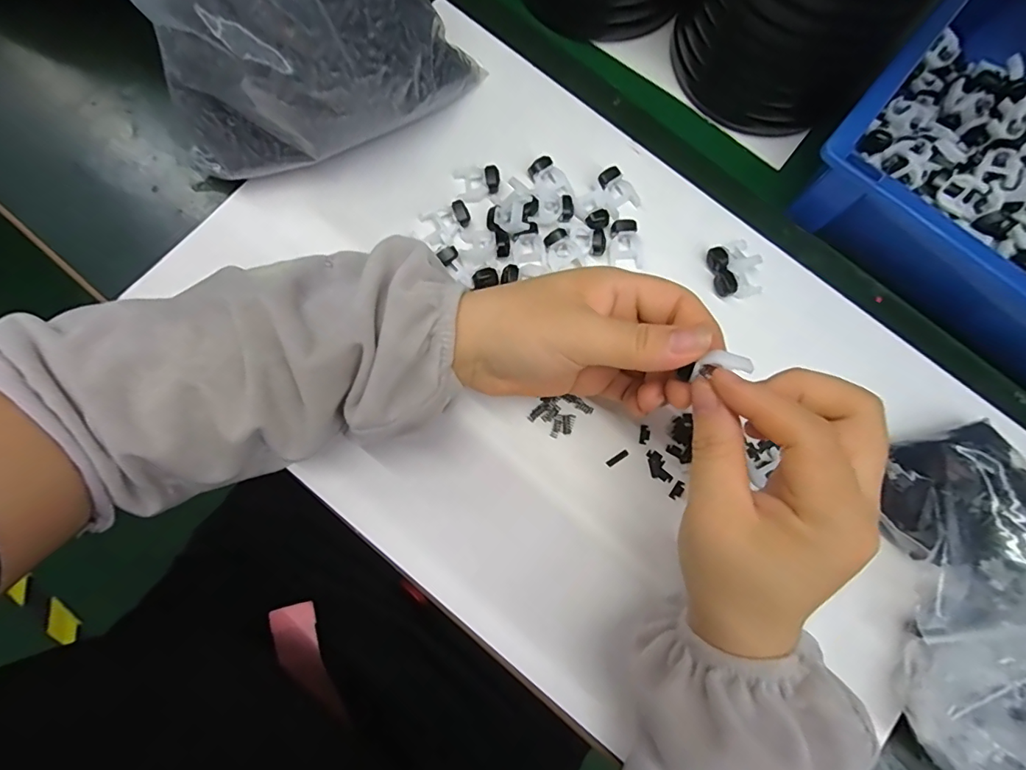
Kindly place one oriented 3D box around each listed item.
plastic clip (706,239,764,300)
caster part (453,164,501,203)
[{"bbox_3d":[0.144,-0.075,0.311,0.031,0.013,0.038,-11,80,-5],"label":"plastic clip"},{"bbox_3d":[-0.023,-0.132,0.312,0.028,0.012,0.024,-8,80,-5],"label":"caster part"}]

